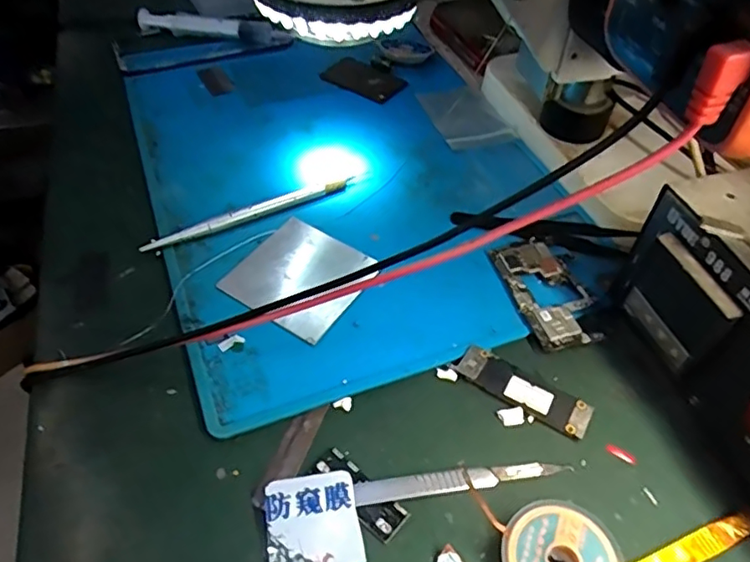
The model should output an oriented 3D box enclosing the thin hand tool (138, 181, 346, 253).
[{"bbox_3d":[-0.075,-0.040,0.343,0.124,0.010,0.007,-23,53,-20],"label":"thin hand tool"}]

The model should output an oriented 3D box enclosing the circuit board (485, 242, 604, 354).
[{"bbox_3d":[0.093,0.006,0.315,0.038,0.006,0.072,-13,50,-13],"label":"circuit board"}]

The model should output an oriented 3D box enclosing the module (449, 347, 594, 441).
[{"bbox_3d":[0.071,0.053,0.278,0.065,0.006,0.020,27,53,20],"label":"module"}]

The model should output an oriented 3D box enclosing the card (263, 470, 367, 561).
[{"bbox_3d":[-0.025,0.099,0.233,0.037,0.004,0.039,-7,59,-11],"label":"card"}]

